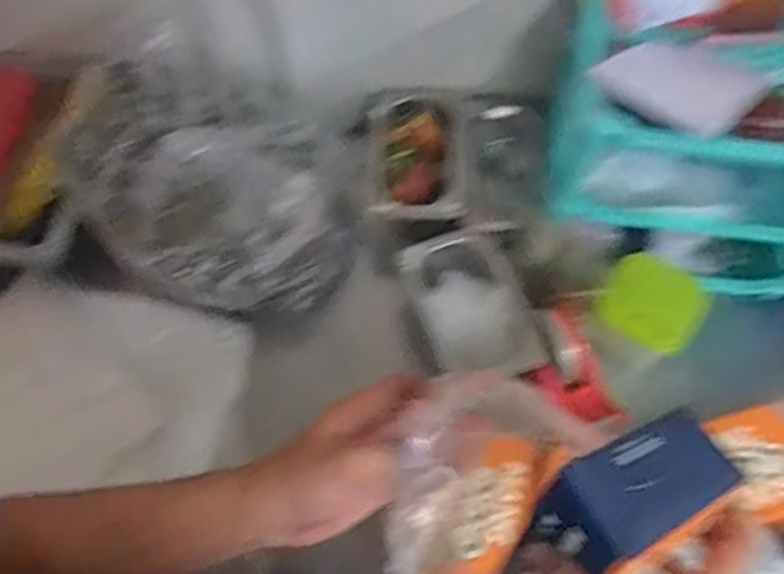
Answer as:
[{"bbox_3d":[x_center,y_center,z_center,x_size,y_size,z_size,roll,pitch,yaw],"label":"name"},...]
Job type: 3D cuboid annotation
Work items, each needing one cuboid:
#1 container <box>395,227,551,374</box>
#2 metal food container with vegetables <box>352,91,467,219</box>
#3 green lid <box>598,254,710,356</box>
[{"bbox_3d":[0.090,0.028,0.803,0.116,0.062,0.171,-19,70,-5],"label":"container"},{"bbox_3d":[0.023,-0.153,0.860,0.119,0.053,0.171,-3,69,1],"label":"metal food container with vegetables"},{"bbox_3d":[0.284,0.017,0.767,0.101,0.013,0.088,29,94,19],"label":"green lid"}]

